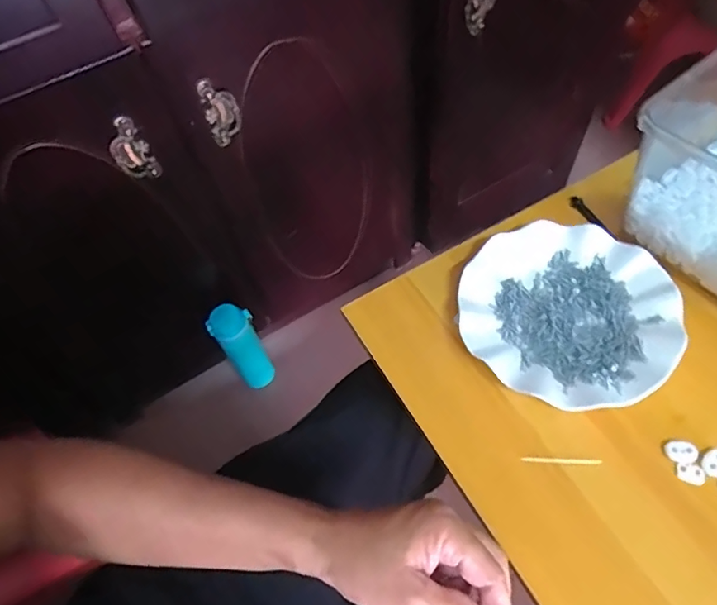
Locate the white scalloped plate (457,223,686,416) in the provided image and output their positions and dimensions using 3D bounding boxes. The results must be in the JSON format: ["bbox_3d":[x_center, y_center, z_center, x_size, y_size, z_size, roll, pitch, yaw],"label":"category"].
[{"bbox_3d":[0.185,0.007,0.458,0.178,0.022,0.176,-2,58,4],"label":"white scalloped plate"}]

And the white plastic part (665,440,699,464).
[{"bbox_3d":[0.250,0.115,0.397,0.023,0.004,0.017,0,58,5],"label":"white plastic part"}]

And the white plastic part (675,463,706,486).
[{"bbox_3d":[0.253,0.131,0.391,0.019,0.004,0.014,10,60,11],"label":"white plastic part"}]

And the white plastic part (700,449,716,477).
[{"bbox_3d":[0.272,0.121,0.391,0.023,0.004,0.016,-32,61,-15],"label":"white plastic part"}]

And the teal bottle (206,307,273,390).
[{"bbox_3d":[-0.204,0.082,0.917,0.069,0.211,0.058,-34,61,-16],"label":"teal bottle"}]

